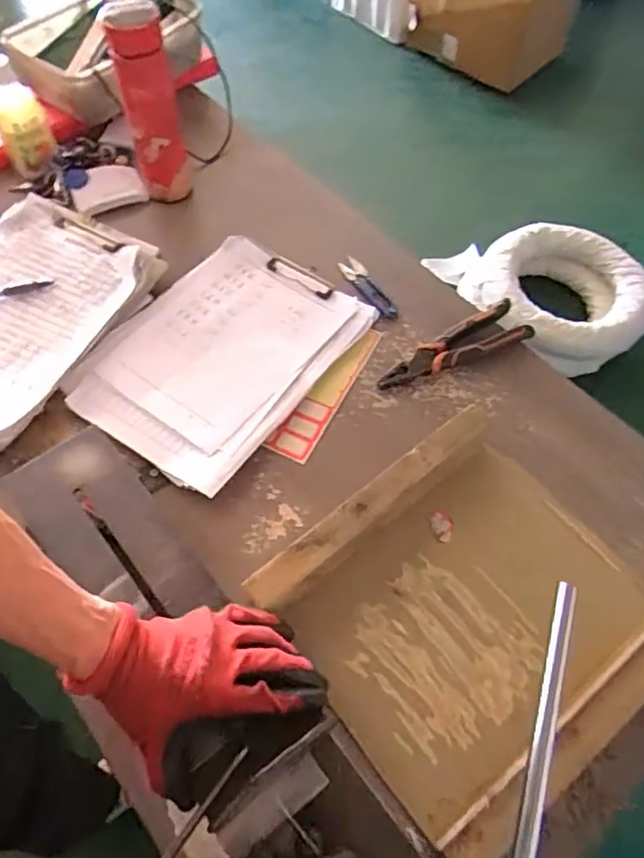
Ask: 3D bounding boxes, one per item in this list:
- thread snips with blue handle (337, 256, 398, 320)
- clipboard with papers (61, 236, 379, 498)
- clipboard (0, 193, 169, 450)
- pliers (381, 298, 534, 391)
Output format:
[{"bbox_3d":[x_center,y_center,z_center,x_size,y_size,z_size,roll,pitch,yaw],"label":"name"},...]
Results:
[{"bbox_3d":[0.056,-0.179,0.769,0.026,0.012,0.117,-24,63,-15],"label":"thread snips with blue handle"},{"bbox_3d":[-0.115,-0.091,0.696,0.224,0.025,0.305,32,64,16],"label":"clipboard with papers"},{"bbox_3d":[-0.351,-0.132,0.699,0.215,0.030,0.338,26,62,14],"label":"clipboard"},{"bbox_3d":[0.150,-0.092,0.698,0.183,0.028,0.055,-22,62,-14],"label":"pliers"}]

